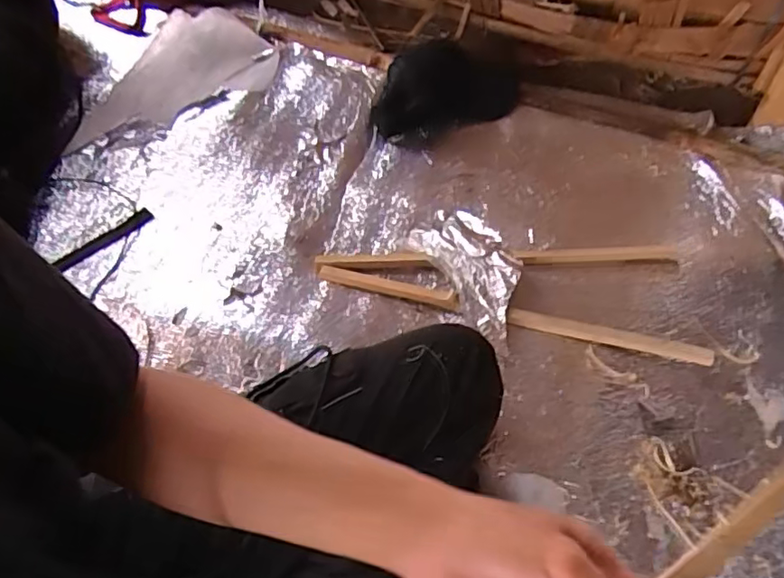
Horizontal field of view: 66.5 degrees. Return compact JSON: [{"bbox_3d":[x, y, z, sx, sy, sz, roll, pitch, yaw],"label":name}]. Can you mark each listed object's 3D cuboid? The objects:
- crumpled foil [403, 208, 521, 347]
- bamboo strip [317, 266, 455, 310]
[{"bbox_3d":[0.117,-0.029,0.809,0.115,0.026,0.211,-29,58,-15],"label":"crumpled foil"},{"bbox_3d":[-0.005,-0.004,0.826,0.198,0.010,0.027,13,58,13],"label":"bamboo strip"}]

